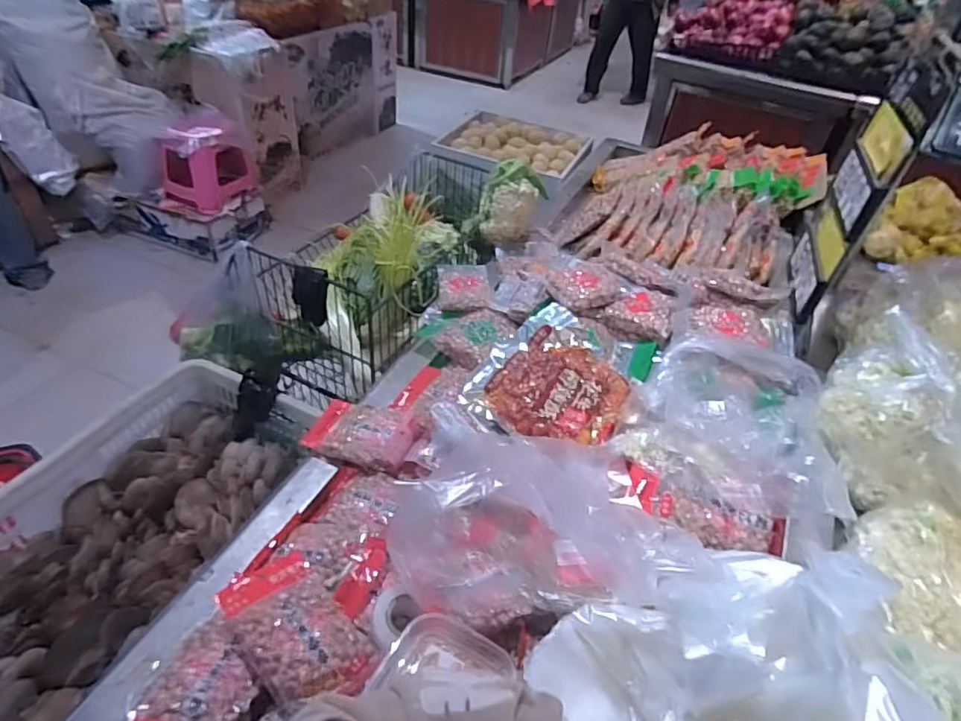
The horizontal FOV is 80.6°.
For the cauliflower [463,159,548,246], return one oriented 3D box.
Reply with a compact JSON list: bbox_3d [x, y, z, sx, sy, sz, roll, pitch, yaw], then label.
[{"bbox_3d":[0.054,-0.332,1.231,0.170,0.172,0.117,7,41,0],"label":"cauliflower"}]

